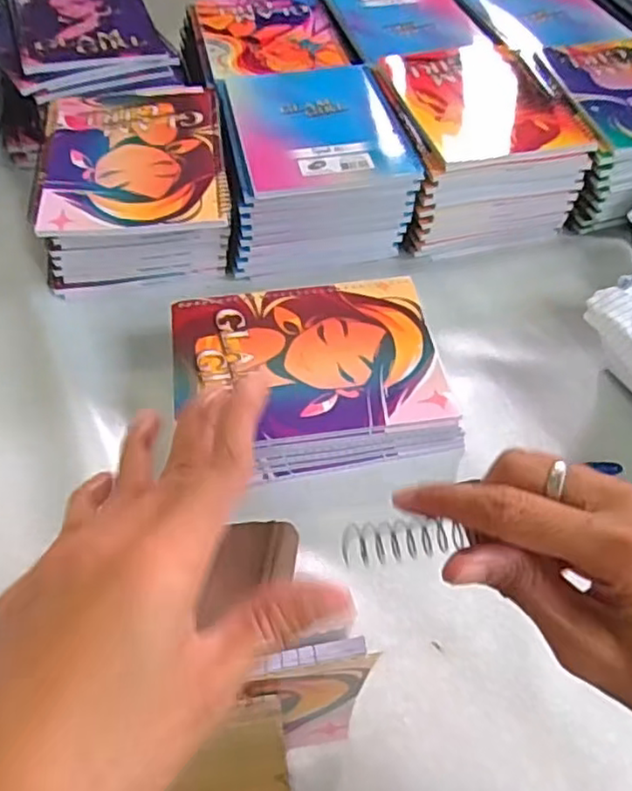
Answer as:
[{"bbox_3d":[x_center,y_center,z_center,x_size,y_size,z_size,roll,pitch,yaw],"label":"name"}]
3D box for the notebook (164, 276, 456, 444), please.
[{"bbox_3d":[-0.006,-0.029,0.500,0.196,0.007,0.147,-7,51,-7],"label":"notebook"}]

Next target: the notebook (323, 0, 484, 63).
[{"bbox_3d":[0.098,-0.444,0.773,0.150,0.007,0.190,-11,52,-10],"label":"notebook"}]

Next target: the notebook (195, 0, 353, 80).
[{"bbox_3d":[-0.054,-0.417,0.757,0.149,0.007,0.214,-10,52,-9],"label":"notebook"}]

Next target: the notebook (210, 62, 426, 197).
[{"bbox_3d":[-0.005,-0.259,0.620,0.155,0.006,0.205,-8,52,-8],"label":"notebook"}]

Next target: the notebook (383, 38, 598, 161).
[{"bbox_3d":[0.161,-0.300,0.655,0.158,0.013,0.230,-10,52,-10],"label":"notebook"}]

